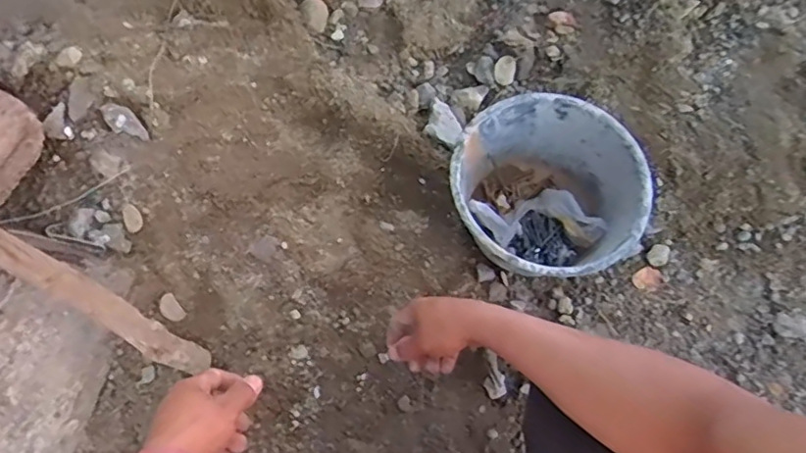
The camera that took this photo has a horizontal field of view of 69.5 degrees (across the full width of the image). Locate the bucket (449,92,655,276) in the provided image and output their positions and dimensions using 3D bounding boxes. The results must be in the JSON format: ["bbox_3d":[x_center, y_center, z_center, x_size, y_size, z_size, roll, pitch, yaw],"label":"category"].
[{"bbox_3d":[0.198,-0.035,0.848,0.258,0.178,0.241,1,64,-2],"label":"bucket"}]

